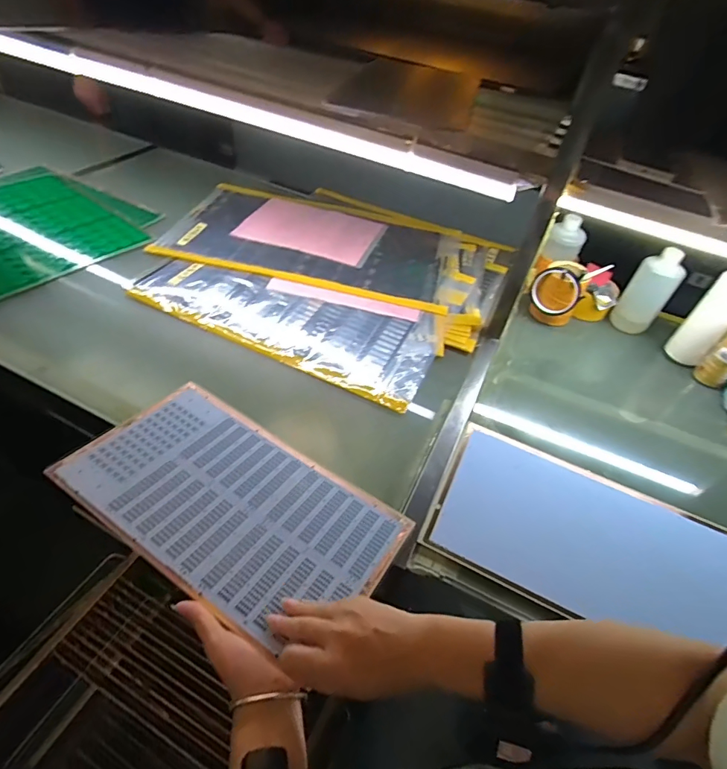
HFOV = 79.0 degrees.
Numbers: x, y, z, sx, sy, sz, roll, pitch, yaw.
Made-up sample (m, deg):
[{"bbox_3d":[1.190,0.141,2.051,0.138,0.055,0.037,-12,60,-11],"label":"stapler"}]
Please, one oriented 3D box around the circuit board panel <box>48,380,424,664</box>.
[{"bbox_3d":[-0.159,0.139,0.542,0.388,0.009,0.221,29,42,19],"label":"circuit board panel"}]

